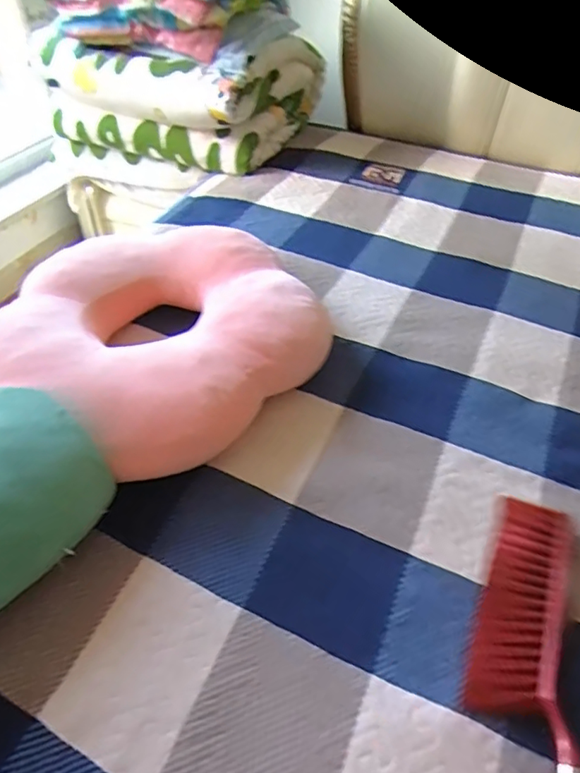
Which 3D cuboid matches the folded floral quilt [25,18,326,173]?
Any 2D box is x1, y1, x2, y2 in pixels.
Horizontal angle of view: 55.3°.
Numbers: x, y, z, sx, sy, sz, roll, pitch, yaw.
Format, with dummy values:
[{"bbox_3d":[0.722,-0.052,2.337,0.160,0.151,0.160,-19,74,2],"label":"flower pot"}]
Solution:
[{"bbox_3d":[-0.316,-0.837,1.509,0.671,0.265,0.493,17,48,16],"label":"folded floral quilt"}]

